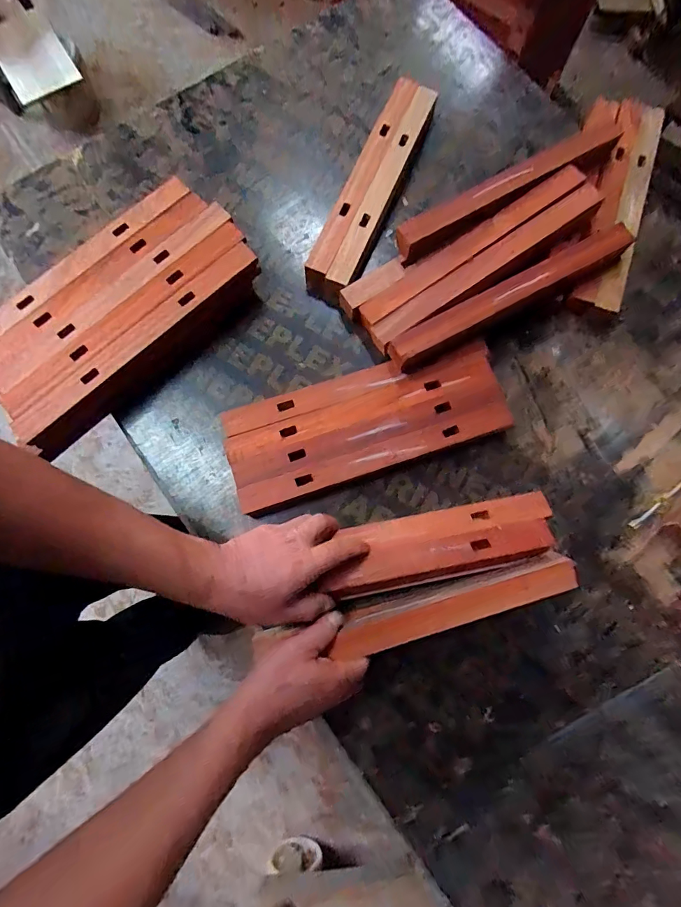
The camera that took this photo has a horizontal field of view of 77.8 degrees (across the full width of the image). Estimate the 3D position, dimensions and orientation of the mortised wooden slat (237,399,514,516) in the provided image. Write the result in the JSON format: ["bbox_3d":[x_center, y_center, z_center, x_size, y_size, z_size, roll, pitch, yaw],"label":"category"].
[{"bbox_3d":[0.044,0.007,0.499,0.324,0.031,0.031,-18,78,-5],"label":"mortised wooden slat"}]

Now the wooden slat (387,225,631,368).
[{"bbox_3d":[0.216,-0.197,0.514,0.347,0.026,0.040,-28,79,-7],"label":"wooden slat"}]

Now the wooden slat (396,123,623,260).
[{"bbox_3d":[0.218,-0.343,0.529,0.343,0.019,0.031,-31,80,-7],"label":"wooden slat"}]

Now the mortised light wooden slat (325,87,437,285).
[{"bbox_3d":[0.058,-0.355,0.572,0.030,0.038,0.315,23,78,4],"label":"mortised light wooden slat"}]

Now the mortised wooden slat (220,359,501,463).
[{"bbox_3d":[0.026,-0.050,0.511,0.323,0.032,0.031,-18,78,-5],"label":"mortised wooden slat"}]

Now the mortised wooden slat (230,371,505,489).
[{"bbox_3d":[0.035,-0.022,0.505,0.326,0.031,0.035,-20,79,-5],"label":"mortised wooden slat"}]

